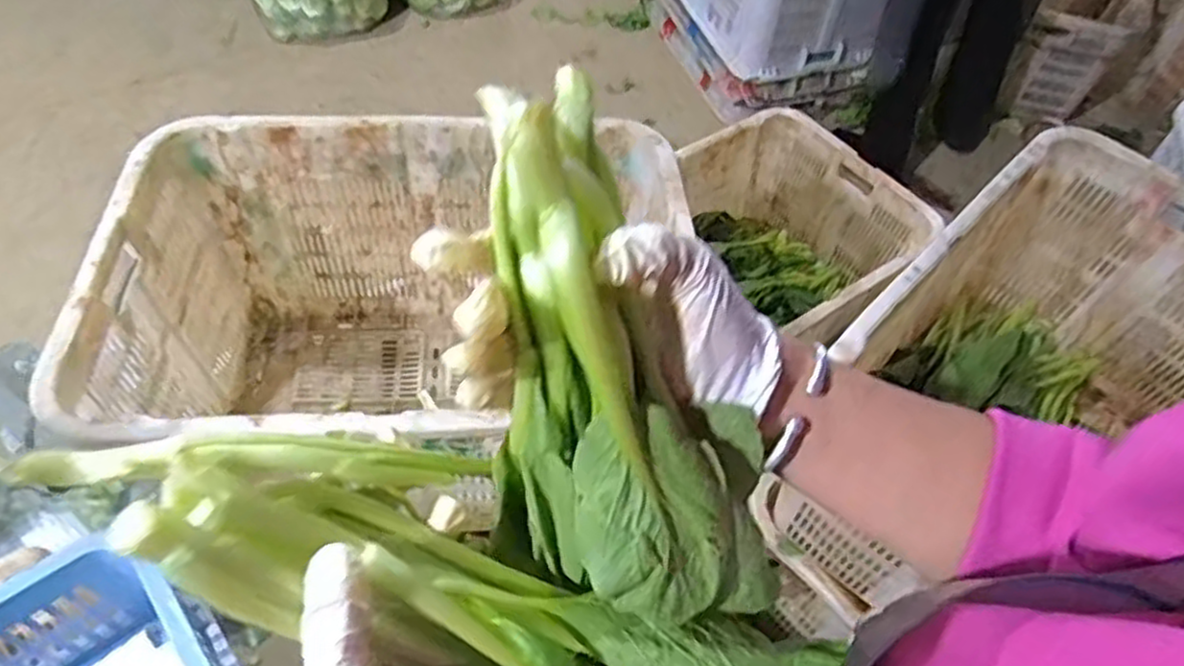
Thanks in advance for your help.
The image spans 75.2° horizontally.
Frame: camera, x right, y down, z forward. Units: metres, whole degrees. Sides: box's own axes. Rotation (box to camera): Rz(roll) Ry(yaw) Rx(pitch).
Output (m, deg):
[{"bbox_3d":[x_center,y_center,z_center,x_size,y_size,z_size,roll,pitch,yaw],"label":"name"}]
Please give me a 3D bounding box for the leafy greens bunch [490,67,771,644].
[{"bbox_3d":[0.002,0.021,0.311,0.098,0.231,0.058,-23,15,-20],"label":"leafy greens bunch"}]

